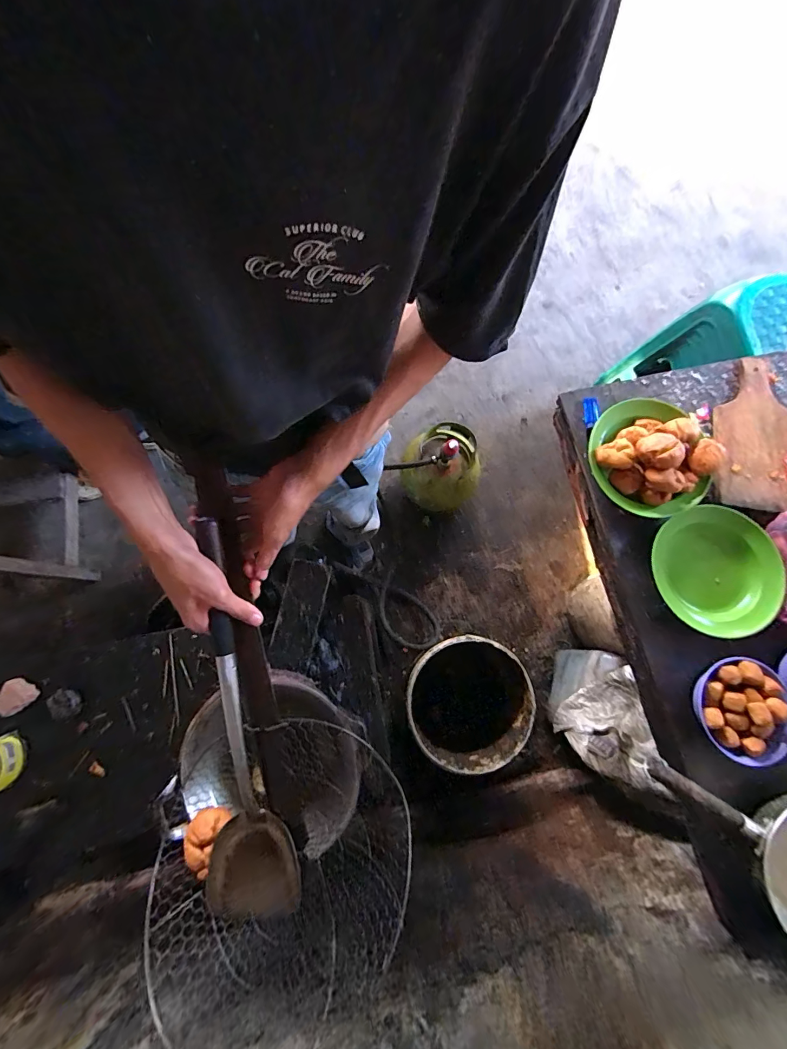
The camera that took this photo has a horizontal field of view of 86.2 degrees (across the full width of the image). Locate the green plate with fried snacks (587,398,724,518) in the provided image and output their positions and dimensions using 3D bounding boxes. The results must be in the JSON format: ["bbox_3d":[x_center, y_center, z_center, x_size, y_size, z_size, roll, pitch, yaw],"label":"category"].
[{"bbox_3d":[0.456,-0.127,0.731,0.215,0.087,0.208,0,79,0],"label":"green plate with fried snacks"}]

